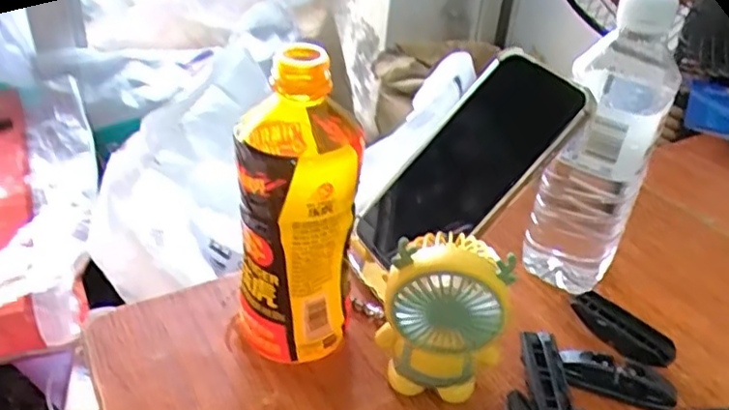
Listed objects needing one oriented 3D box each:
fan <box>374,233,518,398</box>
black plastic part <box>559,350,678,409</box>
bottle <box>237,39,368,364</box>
[{"bbox_3d":[0.047,0.065,0.370,0.068,0.112,0.038,6,34,2],"label":"fan"},{"bbox_3d":[0.159,0.109,0.399,0.069,0.018,0.023,9,34,7],"label":"black plastic part"},{"bbox_3d":[-0.040,0.004,0.383,0.070,0.187,0.077,-1,34,-8],"label":"bottle"}]

